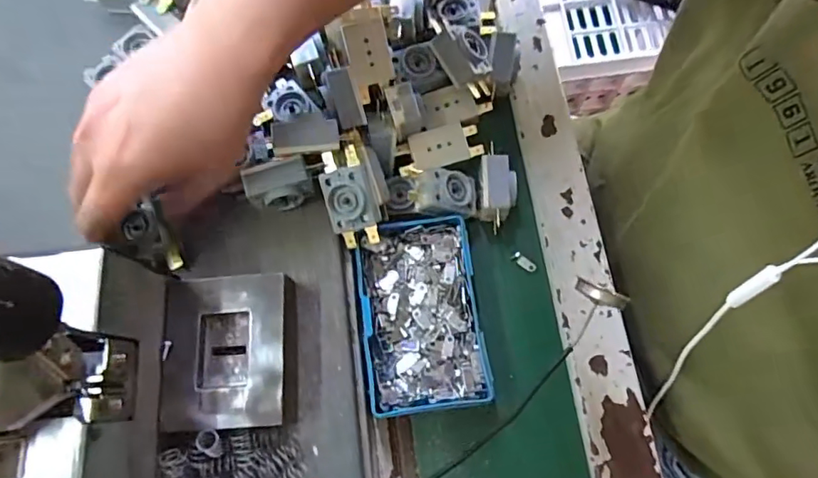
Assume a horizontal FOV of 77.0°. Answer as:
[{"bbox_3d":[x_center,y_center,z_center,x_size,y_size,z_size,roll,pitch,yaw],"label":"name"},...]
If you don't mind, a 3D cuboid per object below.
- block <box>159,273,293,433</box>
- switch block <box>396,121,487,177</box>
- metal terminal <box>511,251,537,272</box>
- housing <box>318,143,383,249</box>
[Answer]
[{"bbox_3d":[-0.098,0.062,0.286,0.067,0.023,0.079,-4,71,1],"label":"block"},{"bbox_3d":[0.021,-0.061,0.346,0.061,0.013,0.028,-20,72,-4],"label":"switch block"},{"bbox_3d":[0.077,0.015,0.341,0.017,0.004,0.006,32,76,12],"label":"metal terminal"},{"bbox_3d":[-0.035,-0.024,0.309,0.029,0.016,0.059,-14,100,-1],"label":"housing"}]

